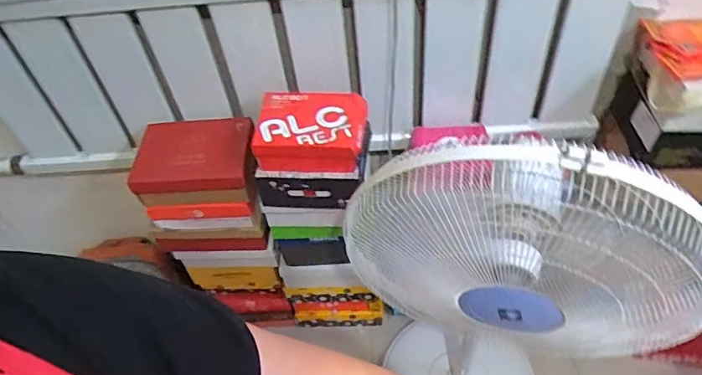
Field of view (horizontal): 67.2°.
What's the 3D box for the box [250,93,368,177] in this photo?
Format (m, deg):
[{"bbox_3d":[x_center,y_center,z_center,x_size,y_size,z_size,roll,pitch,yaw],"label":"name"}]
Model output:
[{"bbox_3d":[-0.083,-0.113,1.080,0.221,0.083,0.170,-1,50,3],"label":"box"}]

